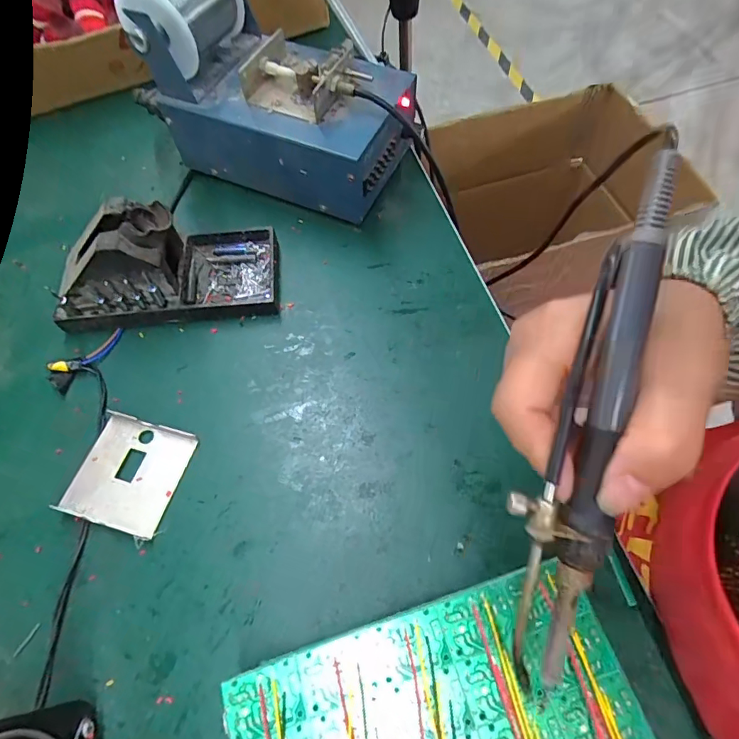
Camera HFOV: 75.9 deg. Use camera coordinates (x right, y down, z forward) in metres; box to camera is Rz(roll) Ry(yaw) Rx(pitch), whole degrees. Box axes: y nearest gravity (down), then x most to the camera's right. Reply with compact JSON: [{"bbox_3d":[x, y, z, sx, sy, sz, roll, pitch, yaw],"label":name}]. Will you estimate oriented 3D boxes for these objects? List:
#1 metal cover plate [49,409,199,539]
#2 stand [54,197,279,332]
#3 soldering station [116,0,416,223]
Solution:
[{"bbox_3d":[-0.156,0.066,0.308,0.064,0.010,0.069,13,64,9],"label":"metal cover plate"},{"bbox_3d":[-0.155,-0.087,0.356,0.156,0.076,0.077,-6,62,-1],"label":"stand"},{"bbox_3d":[-0.075,-0.234,0.391,0.217,0.134,0.122,22,65,13],"label":"soldering station"}]

